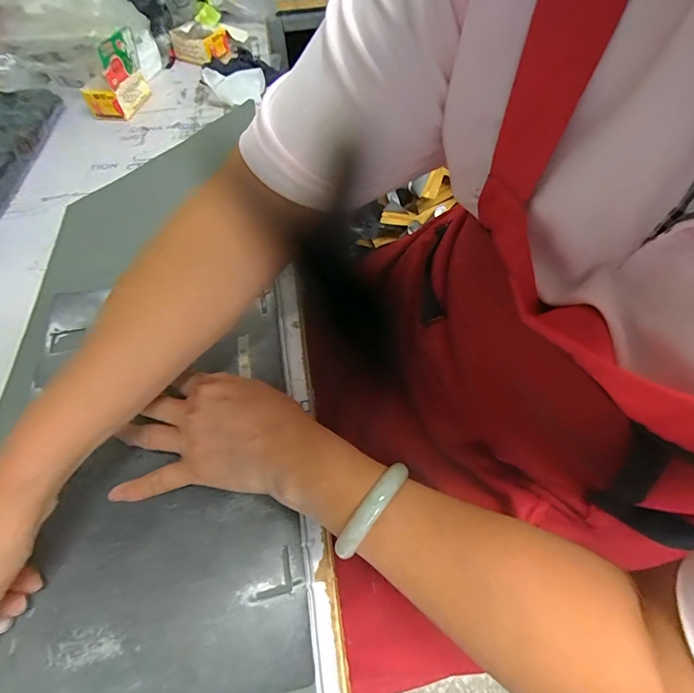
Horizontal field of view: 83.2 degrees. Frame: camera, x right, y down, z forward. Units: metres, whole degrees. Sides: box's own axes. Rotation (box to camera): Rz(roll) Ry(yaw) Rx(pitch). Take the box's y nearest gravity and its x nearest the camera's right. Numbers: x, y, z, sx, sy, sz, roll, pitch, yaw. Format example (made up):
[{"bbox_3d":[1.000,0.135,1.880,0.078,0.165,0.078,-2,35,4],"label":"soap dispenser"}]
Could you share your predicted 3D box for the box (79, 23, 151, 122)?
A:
[{"bbox_3d":[-0.388,-0.454,0.650,0.060,0.095,0.114,9,57,10],"label":"box"}]

